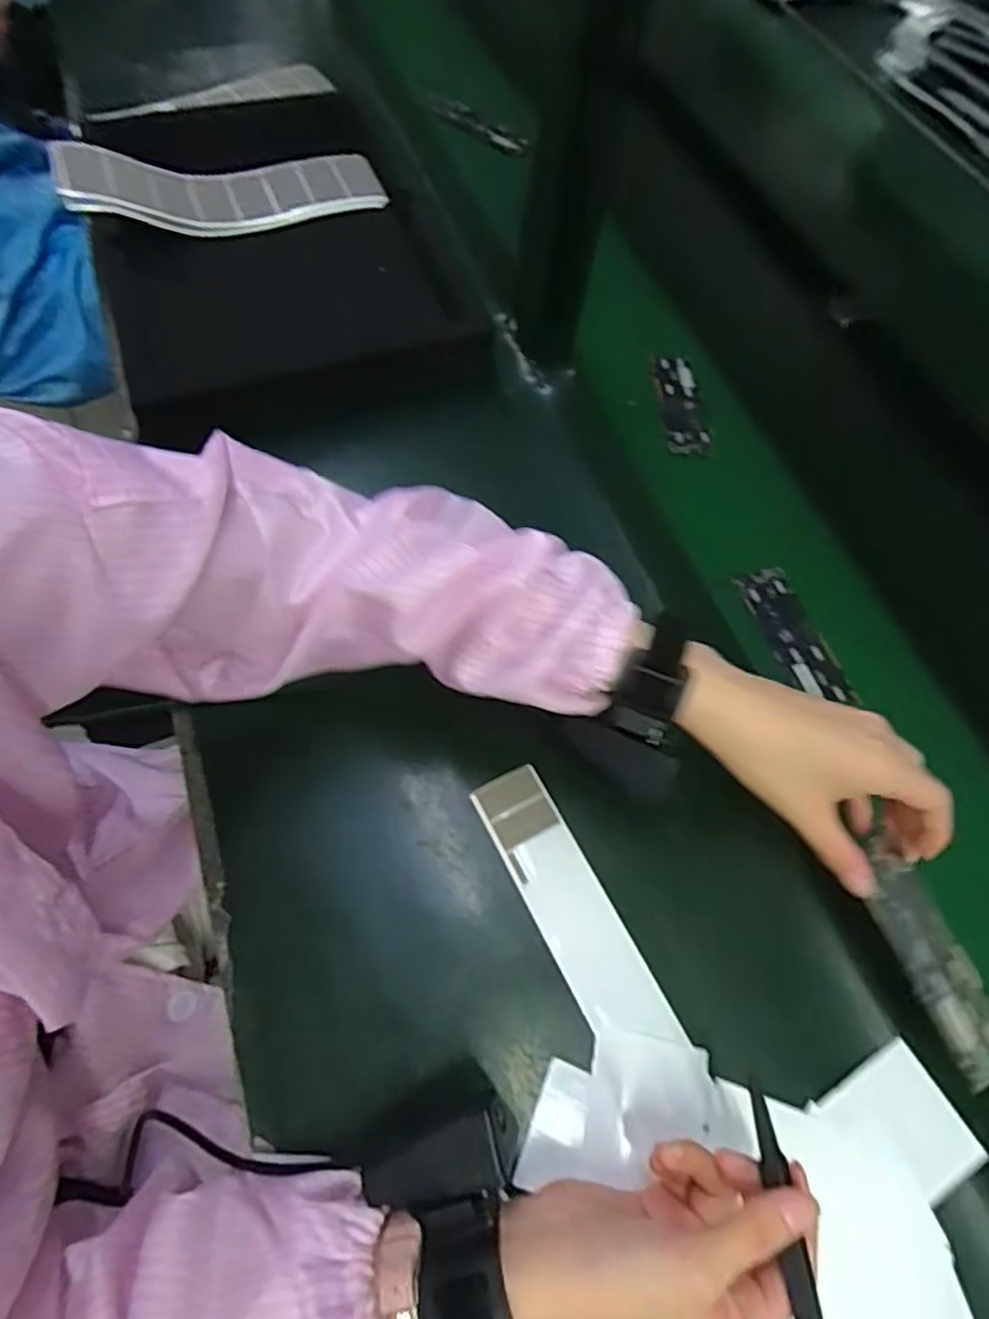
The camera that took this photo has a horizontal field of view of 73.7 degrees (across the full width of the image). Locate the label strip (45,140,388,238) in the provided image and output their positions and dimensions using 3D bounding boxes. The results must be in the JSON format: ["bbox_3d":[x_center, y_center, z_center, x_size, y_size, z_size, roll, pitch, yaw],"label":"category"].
[{"bbox_3d":[-0.256,-0.457,0.643,0.297,0.058,0.116,-10,64,-10],"label":"label strip"}]

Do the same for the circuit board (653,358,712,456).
[{"bbox_3d":[0.171,-0.233,0.604,0.039,0.011,0.112,-1,63,-6],"label":"circuit board"}]

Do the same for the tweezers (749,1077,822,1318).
[{"bbox_3d":[0.128,0.248,0.287,0.012,0.008,0.108,-2,60,-4],"label":"tweezers"}]

